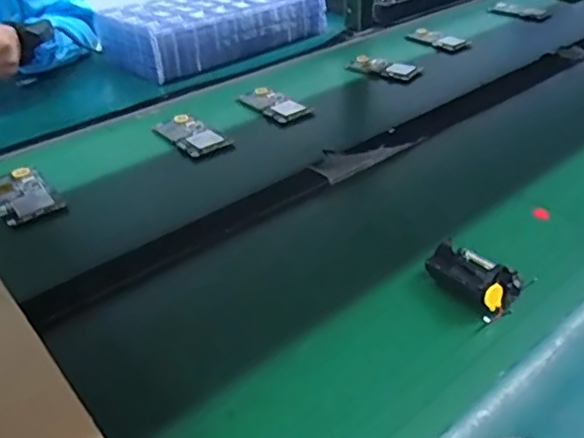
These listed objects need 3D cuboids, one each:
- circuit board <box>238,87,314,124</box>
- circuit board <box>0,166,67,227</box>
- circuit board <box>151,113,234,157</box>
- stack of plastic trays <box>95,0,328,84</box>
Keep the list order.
[{"bbox_3d":[-0.031,-0.175,0.880,0.064,0.010,0.122,-27,43,-32],"label":"circuit board"},{"bbox_3d":[-0.320,-0.028,0.685,0.065,0.011,0.122,-26,43,-31],"label":"circuit board"},{"bbox_3d":[-0.142,-0.117,0.802,0.064,0.009,0.116,-29,44,-33],"label":"circuit board"},{"bbox_3d":[-0.144,-0.371,1.095,0.397,0.086,0.196,-28,44,-33],"label":"stack of plastic trays"}]

